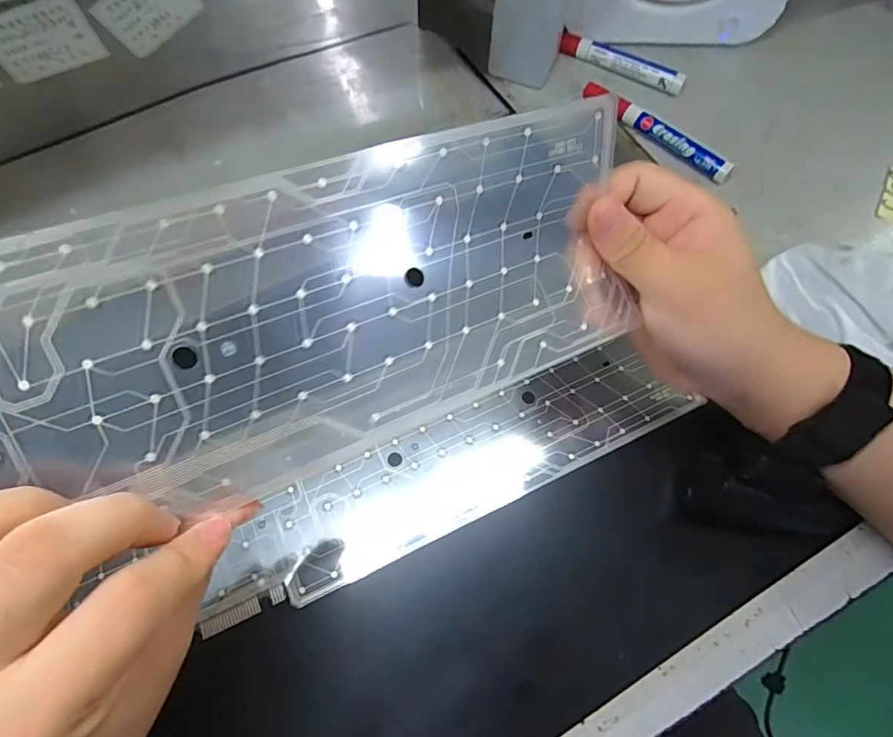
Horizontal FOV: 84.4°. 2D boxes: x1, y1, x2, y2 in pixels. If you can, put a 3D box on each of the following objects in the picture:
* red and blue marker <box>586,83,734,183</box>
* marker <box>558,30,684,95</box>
[{"bbox_3d":[0.172,-0.199,0.408,0.014,0.017,0.142,-42,72,-16],"label":"red and blue marker"},{"bbox_3d":[0.156,-0.274,0.441,0.115,0.015,0.015,28,69,12],"label":"marker"}]

